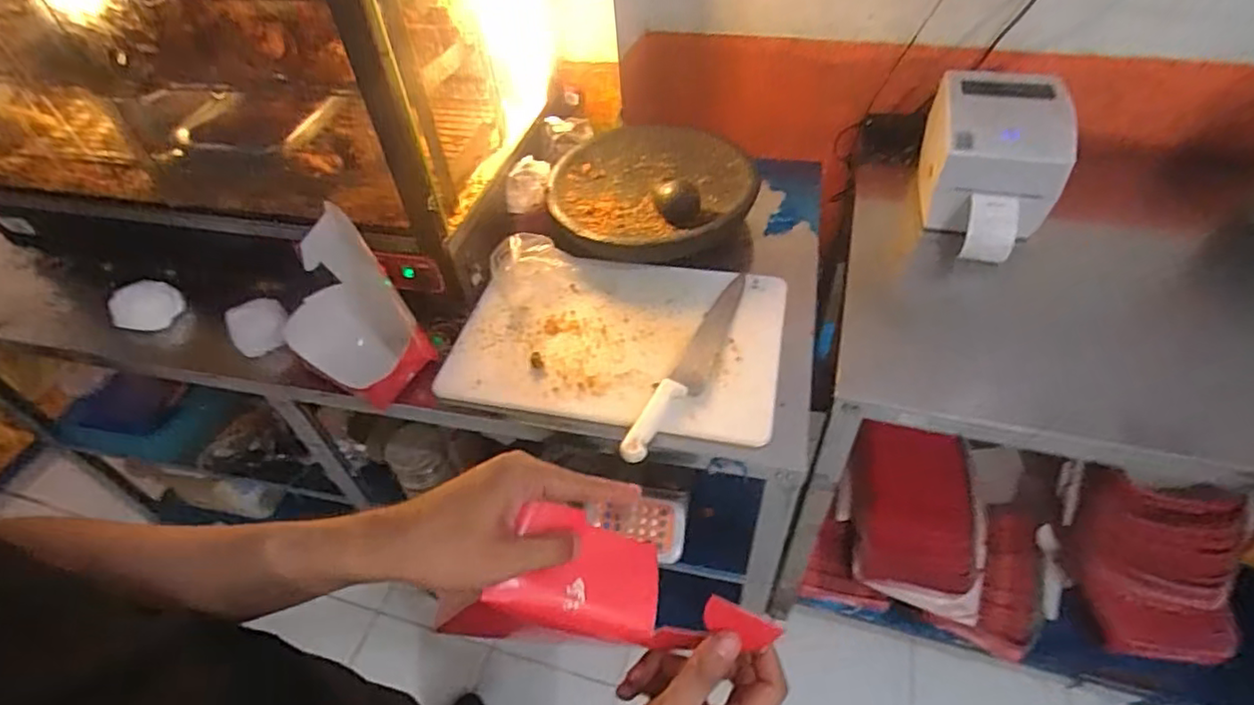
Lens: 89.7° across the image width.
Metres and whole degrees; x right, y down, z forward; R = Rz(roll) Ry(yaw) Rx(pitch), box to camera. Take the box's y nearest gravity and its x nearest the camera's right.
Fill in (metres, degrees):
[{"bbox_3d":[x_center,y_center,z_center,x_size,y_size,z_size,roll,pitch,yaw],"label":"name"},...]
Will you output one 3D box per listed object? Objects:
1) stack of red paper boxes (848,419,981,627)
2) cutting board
[{"bbox_3d":[0.603,0.328,1.315,0.251,0.143,0.383,8,50,12],"label":"stack of red paper boxes"},{"bbox_3d":[-0.014,-0.030,0.899,0.445,0.024,0.302,7,51,12],"label":"cutting board"}]

